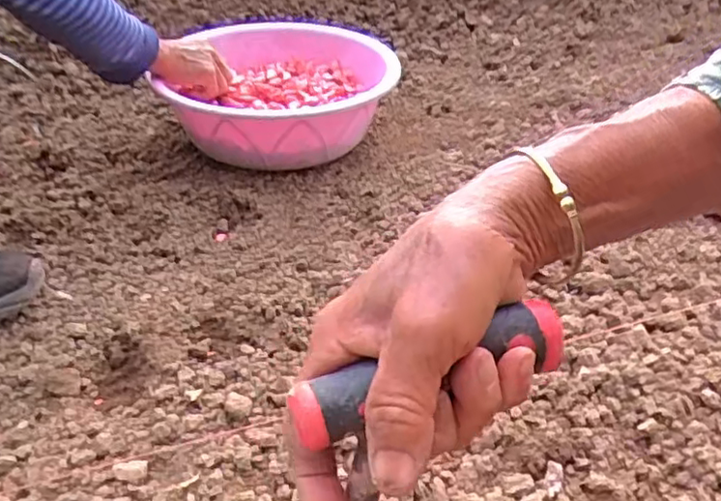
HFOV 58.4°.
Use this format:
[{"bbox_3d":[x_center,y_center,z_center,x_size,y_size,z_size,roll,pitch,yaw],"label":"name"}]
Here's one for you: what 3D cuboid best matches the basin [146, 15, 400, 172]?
[{"bbox_3d":[-0.102,-0.245,1.011,0.307,0.133,0.360,-2,36,-2],"label":"basin"}]

